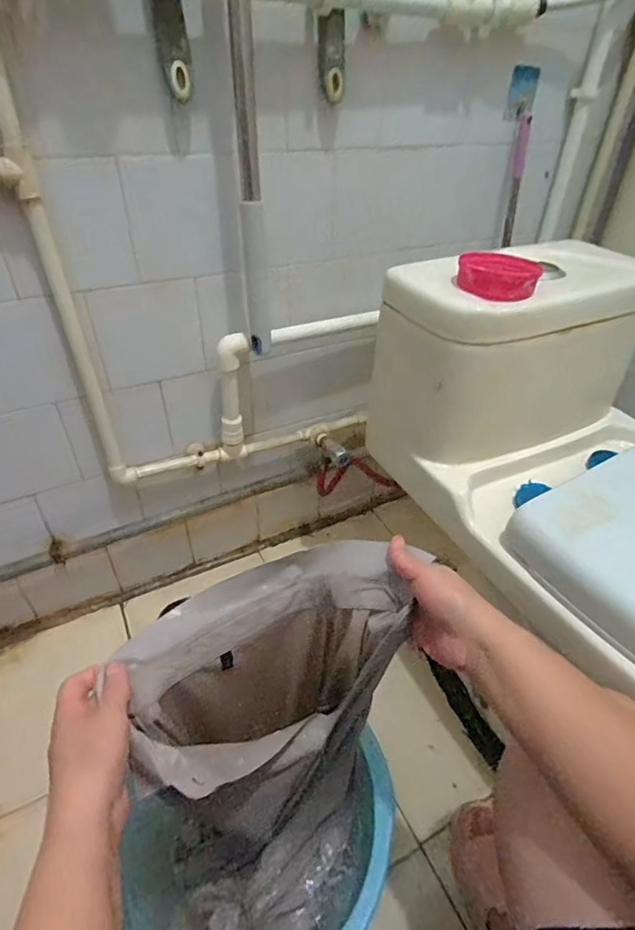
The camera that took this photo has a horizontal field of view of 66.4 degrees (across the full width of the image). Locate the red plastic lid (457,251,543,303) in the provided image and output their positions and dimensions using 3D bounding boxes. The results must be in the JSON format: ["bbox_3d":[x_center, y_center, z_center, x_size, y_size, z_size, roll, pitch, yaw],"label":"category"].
[{"bbox_3d":[0.211,-0.222,0.568,0.091,0.032,0.075,13,40,14],"label":"red plastic lid"}]

